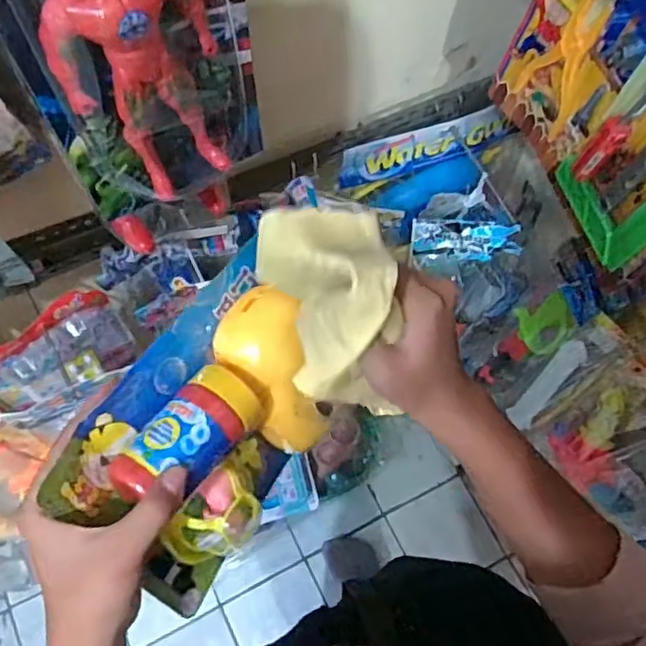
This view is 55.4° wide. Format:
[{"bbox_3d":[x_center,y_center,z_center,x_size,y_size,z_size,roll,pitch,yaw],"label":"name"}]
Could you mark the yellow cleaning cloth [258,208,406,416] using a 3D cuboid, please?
[{"bbox_3d":[0.004,-0.006,0.349,0.071,0.127,0.081,-3,67,-3],"label":"yellow cleaning cloth"}]

